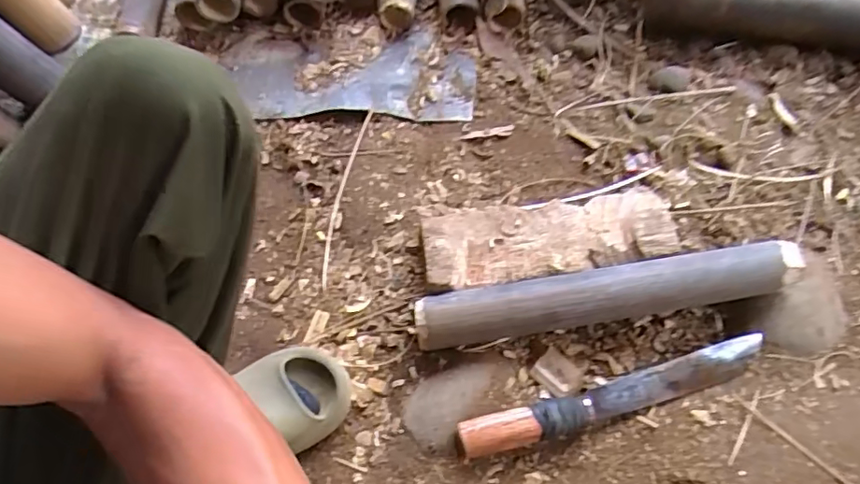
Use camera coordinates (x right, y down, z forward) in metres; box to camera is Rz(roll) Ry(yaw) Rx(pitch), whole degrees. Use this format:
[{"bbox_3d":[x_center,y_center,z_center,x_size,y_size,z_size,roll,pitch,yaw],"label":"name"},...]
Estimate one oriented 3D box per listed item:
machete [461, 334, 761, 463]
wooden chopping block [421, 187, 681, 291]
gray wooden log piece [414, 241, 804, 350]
[{"bbox_3d":[0.199,0.165,0.593,0.351,0.028,0.043,-14,80,-10],"label":"machete"},{"bbox_3d":[0.136,-0.009,0.666,0.294,0.056,0.119,-7,63,0],"label":"wooden chopping block"},{"bbox_3d":[0.193,0.061,0.622,0.419,0.065,0.061,-8,63,-1],"label":"gray wooden log piece"}]

